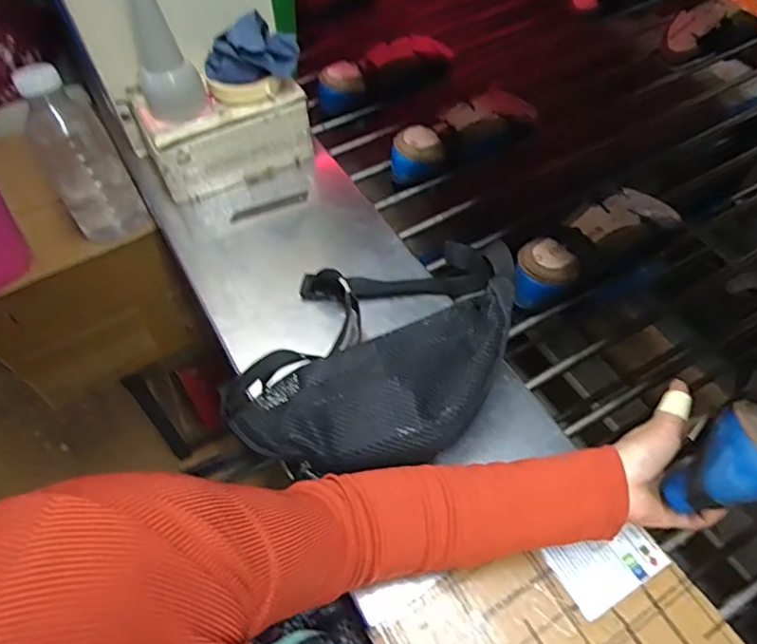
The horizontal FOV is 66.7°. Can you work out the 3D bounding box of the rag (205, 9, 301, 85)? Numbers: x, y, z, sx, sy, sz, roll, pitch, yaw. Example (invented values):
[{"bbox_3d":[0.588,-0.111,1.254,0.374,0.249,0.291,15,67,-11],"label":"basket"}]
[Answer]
[{"bbox_3d":[-0.151,-0.321,0.678,0.110,0.065,0.063,-9,55,-5],"label":"rag"}]

